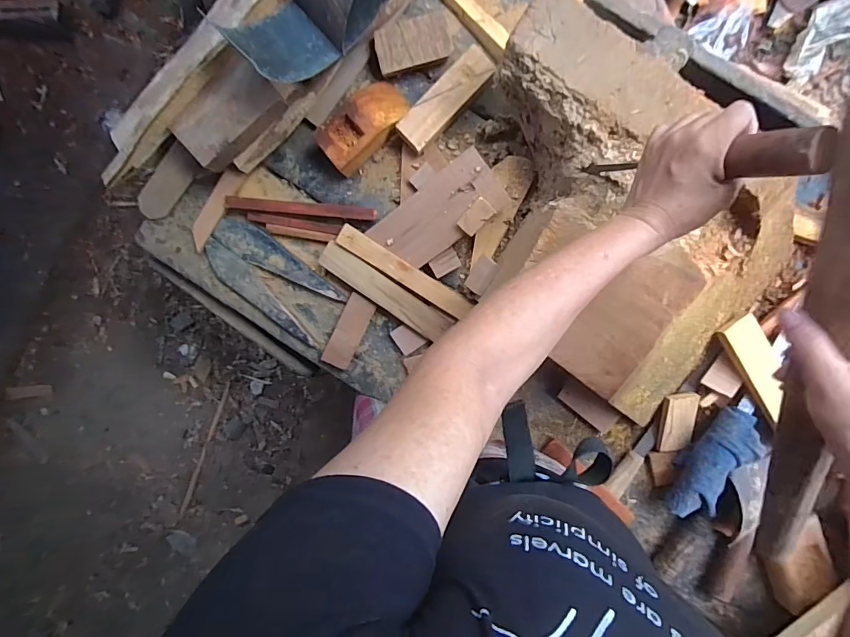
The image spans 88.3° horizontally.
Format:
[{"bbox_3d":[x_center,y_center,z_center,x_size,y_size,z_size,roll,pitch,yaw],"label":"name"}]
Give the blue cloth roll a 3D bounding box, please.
[{"bbox_3d":[0.409,0.207,0.622,0.058,0.049,0.166,30,99,1],"label":"blue cloth roll"}]

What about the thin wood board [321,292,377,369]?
[{"bbox_3d":[-0.116,0.021,0.670,0.043,0.005,0.113,24,96,-9],"label":"thin wood board"}]

